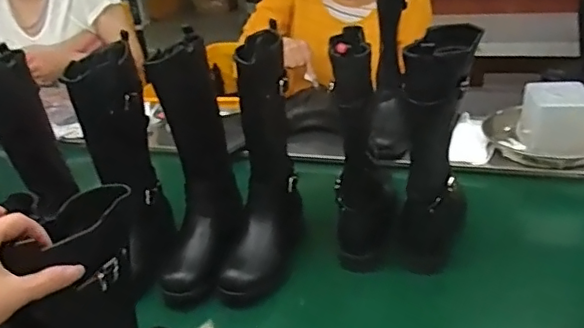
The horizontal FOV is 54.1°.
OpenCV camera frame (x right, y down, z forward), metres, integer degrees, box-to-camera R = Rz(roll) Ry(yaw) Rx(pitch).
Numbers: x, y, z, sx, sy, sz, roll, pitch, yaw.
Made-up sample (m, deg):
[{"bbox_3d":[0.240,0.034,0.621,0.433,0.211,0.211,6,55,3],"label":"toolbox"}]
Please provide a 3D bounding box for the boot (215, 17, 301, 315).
[{"bbox_3d":[-0.058,0.008,0.848,0.107,0.337,0.222,-2,27,9],"label":"boot"}]

